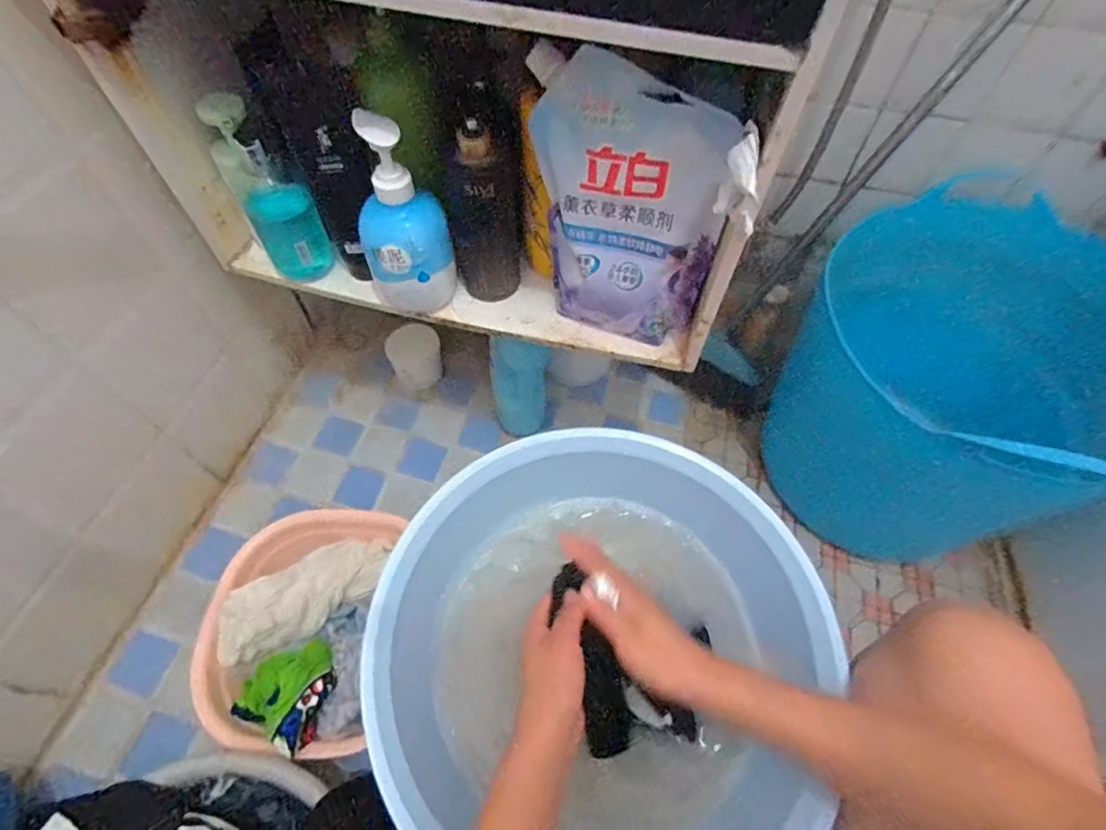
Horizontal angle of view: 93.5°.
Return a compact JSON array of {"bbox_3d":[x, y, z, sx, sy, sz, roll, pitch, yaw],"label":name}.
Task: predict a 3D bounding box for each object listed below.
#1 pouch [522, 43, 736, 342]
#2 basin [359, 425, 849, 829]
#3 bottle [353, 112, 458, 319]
[{"bbox_3d":[0.059,-0.176,0.481,0.182,0.234,0.051,21,60,12],"label":"pouch"},{"bbox_3d":[0.043,0.207,0.478,0.372,0.120,0.372,0,58,-1],"label":"basin"},{"bbox_3d":[-0.149,-0.185,0.514,0.087,0.189,0.067,-7,58,-5],"label":"bottle"}]

